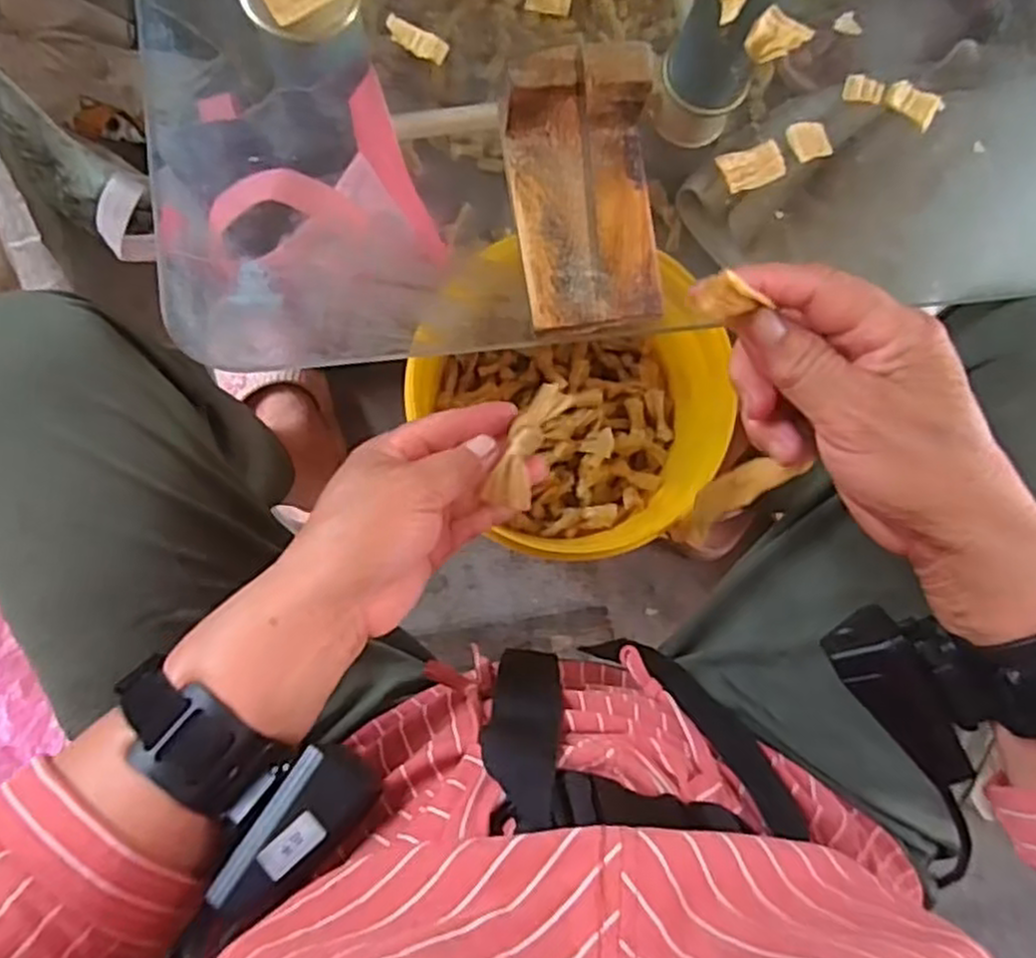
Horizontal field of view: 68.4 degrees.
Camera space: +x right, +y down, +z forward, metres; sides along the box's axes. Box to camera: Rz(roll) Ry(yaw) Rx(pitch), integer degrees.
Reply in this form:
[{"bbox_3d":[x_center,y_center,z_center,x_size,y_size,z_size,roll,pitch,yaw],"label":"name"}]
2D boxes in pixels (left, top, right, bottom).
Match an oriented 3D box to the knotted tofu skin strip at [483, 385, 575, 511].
[{"bbox_3d":[0.007,-0.019,0.402,0.023,0.017,0.073,24,74,-1],"label":"knotted tofu skin strip"}]

